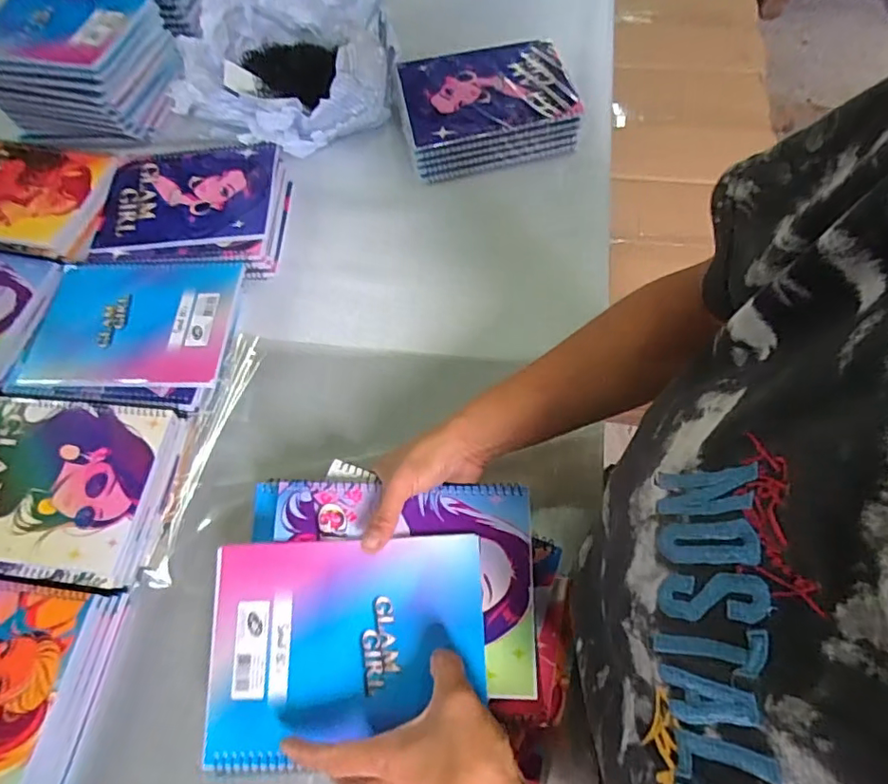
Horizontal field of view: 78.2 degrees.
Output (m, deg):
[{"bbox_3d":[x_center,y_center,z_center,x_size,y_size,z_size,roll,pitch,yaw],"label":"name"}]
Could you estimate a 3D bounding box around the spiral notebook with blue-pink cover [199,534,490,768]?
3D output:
[{"bbox_3d":[-0.070,0.181,0.392,0.194,0.016,0.144,-3,65,2],"label":"spiral notebook with blue-pink cover"}]

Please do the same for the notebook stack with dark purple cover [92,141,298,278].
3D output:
[{"bbox_3d":[-0.290,-0.218,0.641,0.208,0.035,0.178,4,64,5],"label":"notebook stack with dark purple cover"}]

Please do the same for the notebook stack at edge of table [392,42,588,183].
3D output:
[{"bbox_3d":[0.052,-0.350,0.670,0.197,0.056,0.146,-9,63,-2],"label":"notebook stack at edge of table"}]

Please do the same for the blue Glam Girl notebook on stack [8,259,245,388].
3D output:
[{"bbox_3d":[-0.321,-0.076,0.559,0.205,0.010,0.149,1,64,3],"label":"blue Glam Girl notebook on stack"}]

